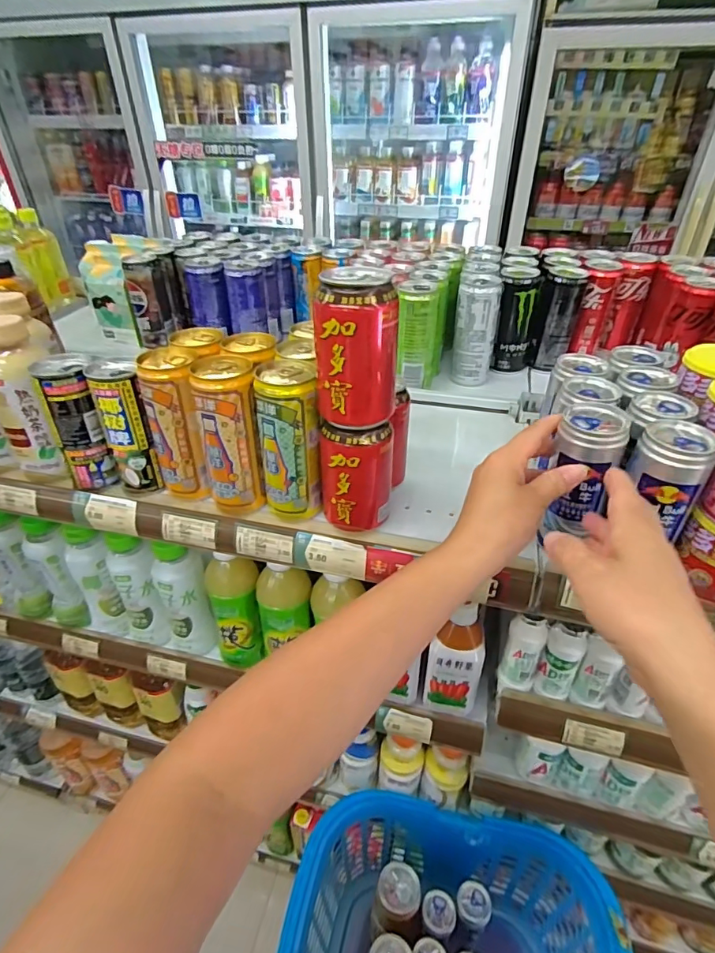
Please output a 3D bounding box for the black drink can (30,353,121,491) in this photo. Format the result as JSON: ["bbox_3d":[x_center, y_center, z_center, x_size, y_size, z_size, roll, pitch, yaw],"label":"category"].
[{"bbox_3d":[-0.282,-0.054,0.496,0.046,0.125,0.060,-17,40,-21],"label":"black drink can"}]

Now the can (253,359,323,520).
[{"bbox_3d":[-0.062,-0.030,0.451,0.054,0.139,0.053,-6,37,-8],"label":"can"}]

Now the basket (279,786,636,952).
[{"bbox_3d":[0.125,0.670,0.688,0.409,0.268,0.285,9,38,12],"label":"basket"}]

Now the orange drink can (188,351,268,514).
[{"bbox_3d":[-0.120,-0.037,0.462,0.053,0.138,0.061,-12,39,-16],"label":"orange drink can"}]

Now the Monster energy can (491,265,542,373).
[{"bbox_3d":[0.239,-0.233,0.728,0.061,0.137,0.054,12,38,16],"label":"Monster energy can"}]

